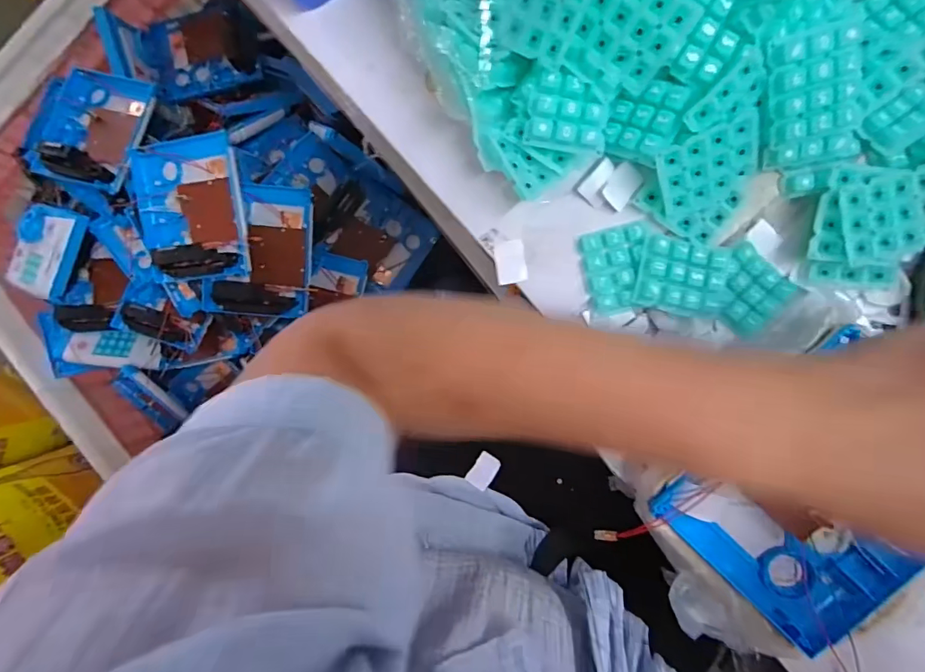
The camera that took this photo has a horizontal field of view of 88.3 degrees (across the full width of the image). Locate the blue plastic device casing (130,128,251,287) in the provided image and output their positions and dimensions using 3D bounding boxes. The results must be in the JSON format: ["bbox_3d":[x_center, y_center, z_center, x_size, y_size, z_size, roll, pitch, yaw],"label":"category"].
[{"bbox_3d":[-0.332,-0.153,0.576,0.145,0.038,0.165,-4,93,8],"label":"blue plastic device casing"}]

